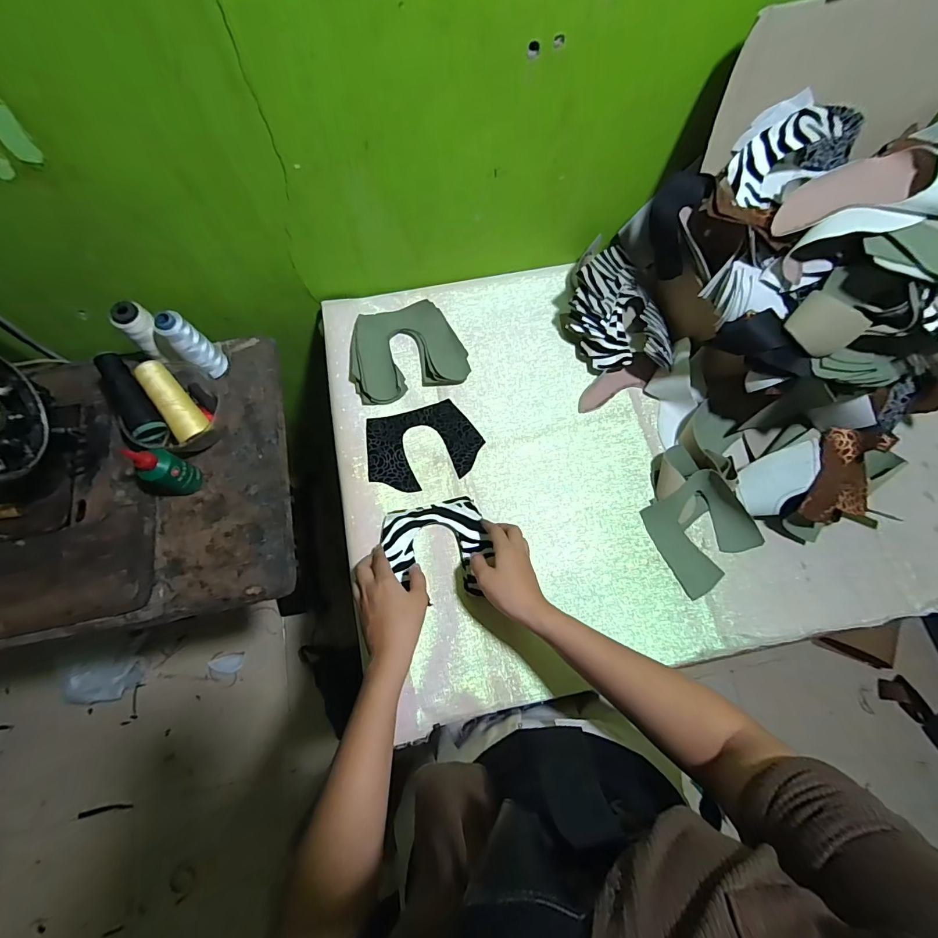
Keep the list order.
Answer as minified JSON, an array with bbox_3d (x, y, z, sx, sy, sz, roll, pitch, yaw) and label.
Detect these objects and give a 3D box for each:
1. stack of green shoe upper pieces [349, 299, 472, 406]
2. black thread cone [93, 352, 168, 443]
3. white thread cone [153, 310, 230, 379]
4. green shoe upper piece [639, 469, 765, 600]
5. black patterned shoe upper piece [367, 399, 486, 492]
[{"bbox_3d":[-0.095,-0.172,0.629,0.165,0.024,0.136,-19,74,-8],"label":"stack of green shoe upper pieces"},{"bbox_3d":[-0.429,-0.093,0.540,0.036,0.034,0.119,-30,92,-10],"label":"black thread cone"},{"bbox_3d":[-0.371,-0.166,0.580,0.033,0.109,0.039,42,76,10],"label":"white thread cone"},{"bbox_3d":[0.302,0.080,0.551,0.118,0.042,0.121,-34,76,-10],"label":"green shoe upper piece"},{"bbox_3d":[-0.065,-0.033,0.600,0.156,0.008,0.112,-16,75,-9],"label":"black patterned shoe upper piece"}]

